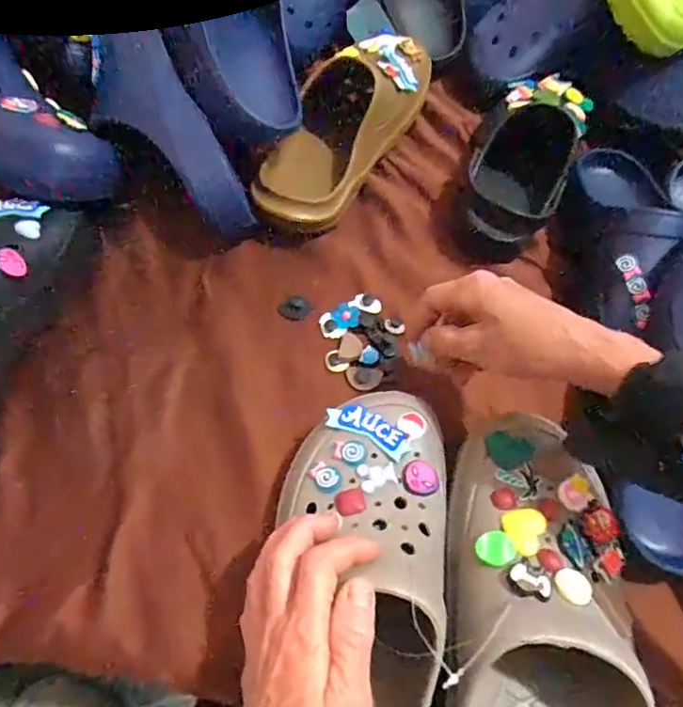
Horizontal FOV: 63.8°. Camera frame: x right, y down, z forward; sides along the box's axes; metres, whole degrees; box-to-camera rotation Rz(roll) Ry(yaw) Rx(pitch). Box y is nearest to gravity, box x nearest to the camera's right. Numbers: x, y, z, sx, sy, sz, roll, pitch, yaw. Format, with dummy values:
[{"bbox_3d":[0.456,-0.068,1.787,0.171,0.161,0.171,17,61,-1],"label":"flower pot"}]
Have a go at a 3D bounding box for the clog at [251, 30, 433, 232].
[{"bbox_3d":[0.012,-0.238,0.560,0.086,0.082,0.278,25,60,11],"label":"clog"}]

